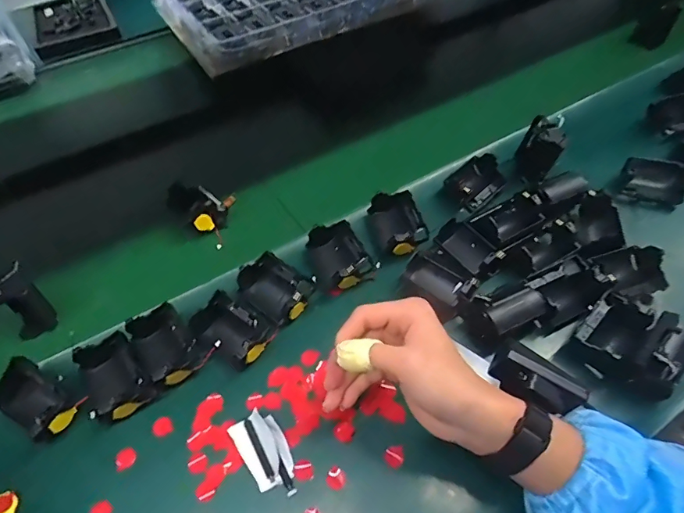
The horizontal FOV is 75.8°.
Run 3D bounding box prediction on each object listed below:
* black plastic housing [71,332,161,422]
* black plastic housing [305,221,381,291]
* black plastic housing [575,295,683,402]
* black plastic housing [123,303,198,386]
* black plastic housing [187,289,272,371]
[{"bbox_3d":[-0.213,0.114,0.408,0.056,0.038,0.074,-31,57,-20],"label":"black plastic housing"},{"bbox_3d":[-0.002,-0.004,0.483,0.053,0.033,0.071,-28,56,-18],"label":"black plastic housing"},{"bbox_3d":[0.273,0.082,0.411,0.078,0.045,0.087,-36,59,-23],"label":"black plastic housing"},{"bbox_3d":[-0.171,0.084,0.425,0.047,0.041,0.079,-33,58,-21],"label":"black plastic housing"},{"bbox_3d":[-0.111,0.074,0.437,0.075,0.038,0.053,29,59,23],"label":"black plastic housing"}]

